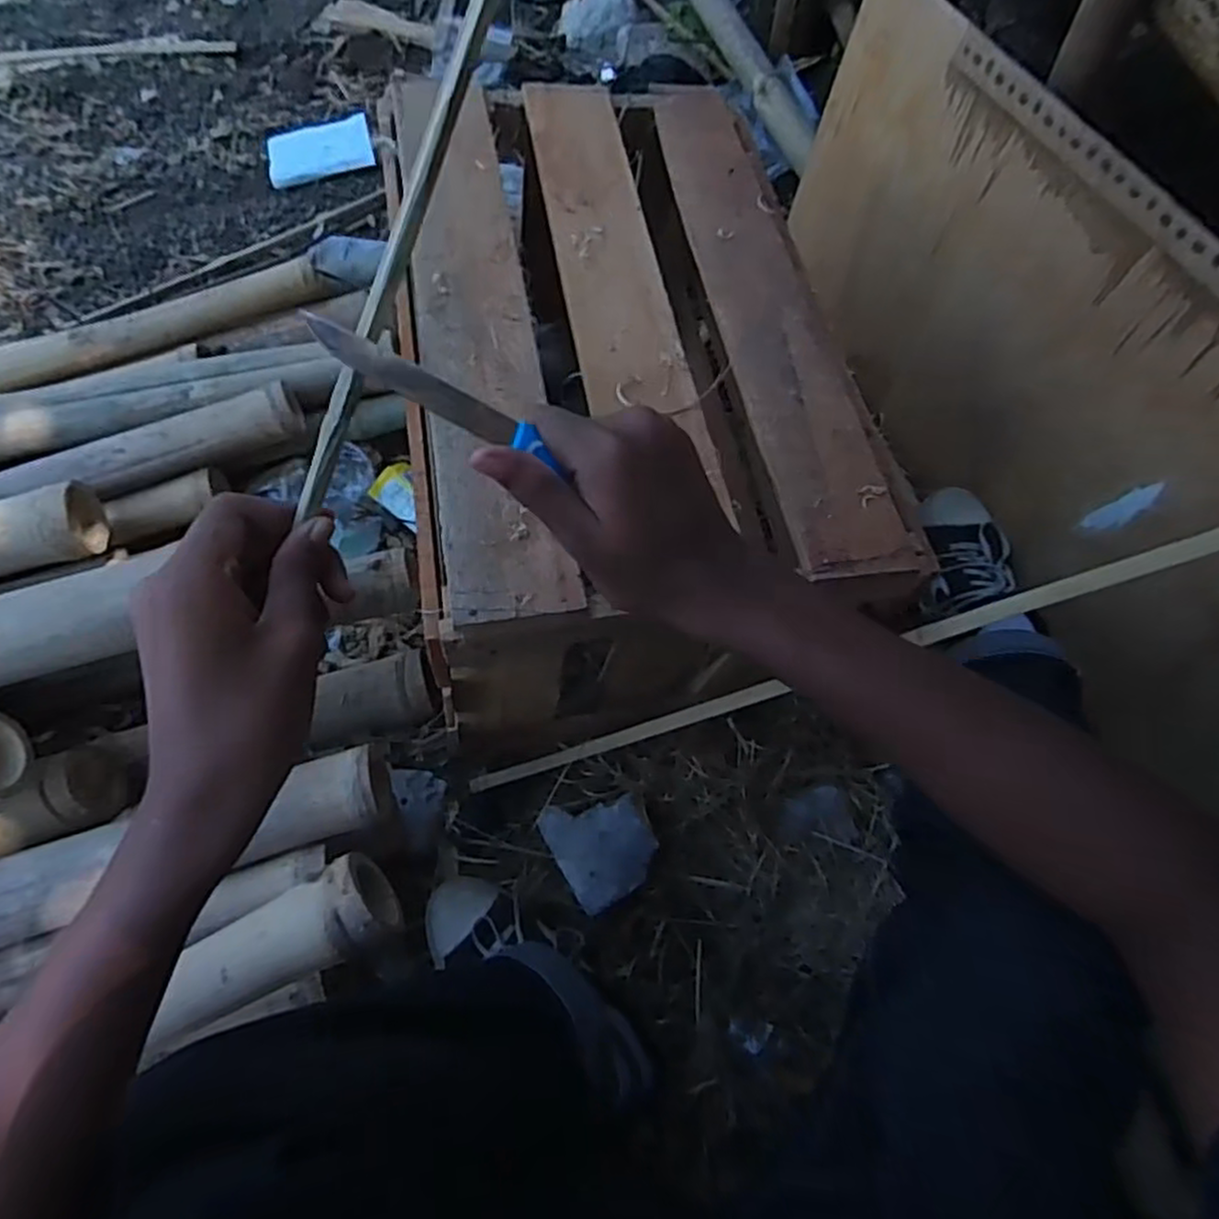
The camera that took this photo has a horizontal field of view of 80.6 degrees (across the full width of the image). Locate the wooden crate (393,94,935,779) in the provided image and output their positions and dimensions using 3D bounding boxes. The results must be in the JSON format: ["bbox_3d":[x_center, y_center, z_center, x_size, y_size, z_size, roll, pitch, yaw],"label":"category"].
[{"bbox_3d":[0.001,-0.212,0.728,0.377,0.349,0.591,-10,69,-3],"label":"wooden crate"}]

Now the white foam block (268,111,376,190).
[{"bbox_3d":[-0.507,-0.803,1.263,0.179,0.020,0.125,-15,69,-5],"label":"white foam block"}]

